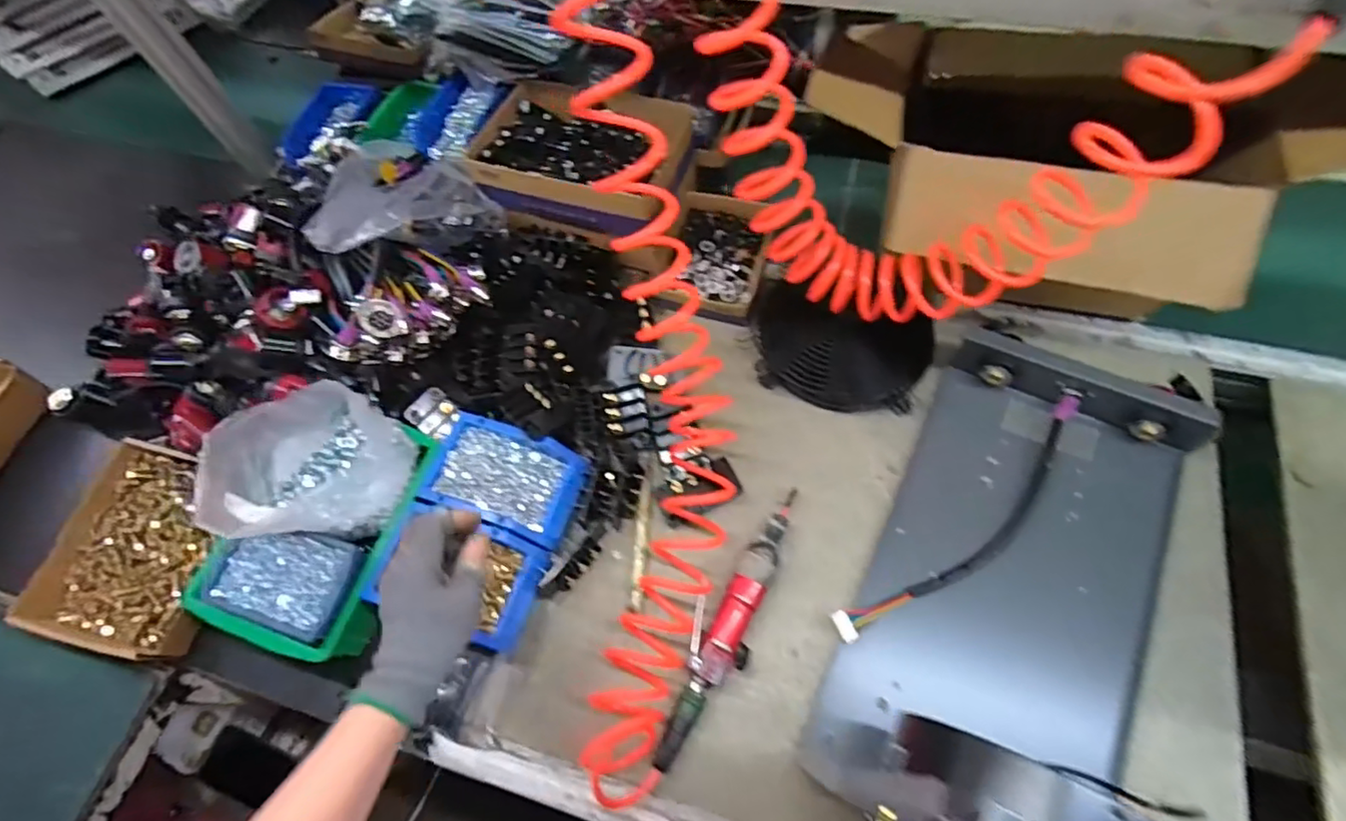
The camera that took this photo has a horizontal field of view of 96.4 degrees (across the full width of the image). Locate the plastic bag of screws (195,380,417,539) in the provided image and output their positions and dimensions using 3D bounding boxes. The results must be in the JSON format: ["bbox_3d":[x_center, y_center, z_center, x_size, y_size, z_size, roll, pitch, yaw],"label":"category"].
[{"bbox_3d":[-0.364,0.056,0.598,0.164,0.092,0.140,-9,64,0],"label":"plastic bag of screws"}]

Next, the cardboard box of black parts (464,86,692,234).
[{"bbox_3d":[-0.121,-0.332,0.810,0.274,0.098,0.197,12,66,11],"label":"cardboard box of black parts"}]

